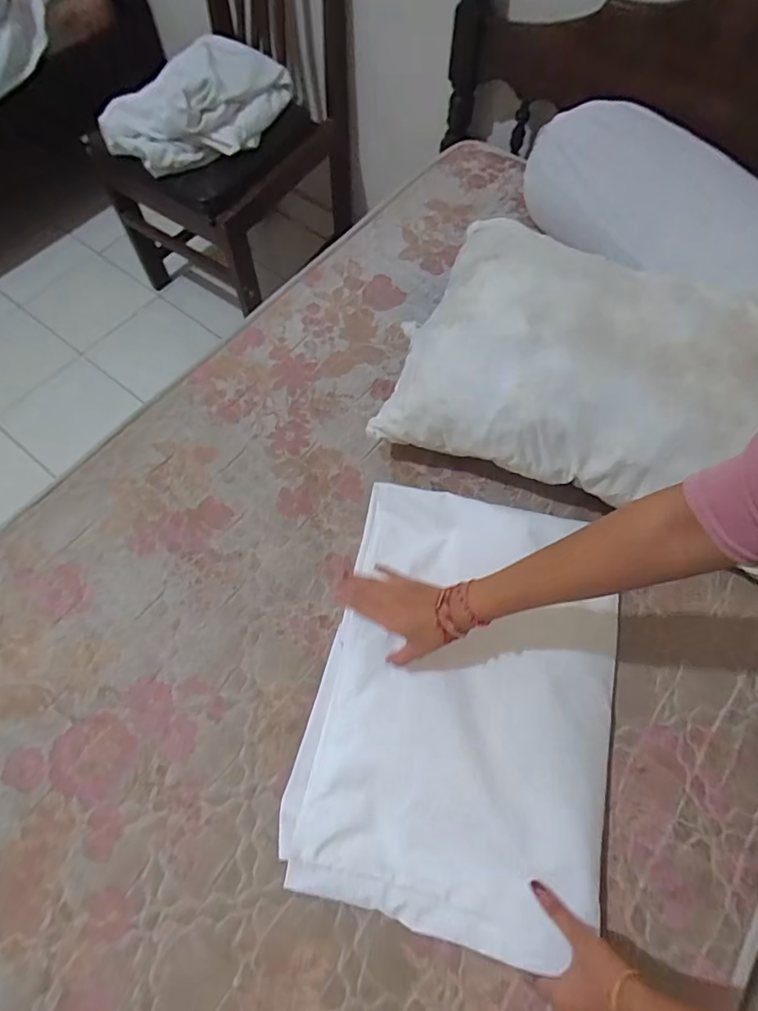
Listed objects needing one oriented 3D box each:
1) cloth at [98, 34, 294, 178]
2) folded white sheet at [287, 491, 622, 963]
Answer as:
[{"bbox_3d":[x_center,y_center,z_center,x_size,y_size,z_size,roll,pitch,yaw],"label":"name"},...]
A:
[{"bbox_3d":[-0.395,-0.917,1.133,0.271,0.110,0.409,28,68,12],"label":"cloth"},{"bbox_3d":[0.100,0.209,0.599,0.330,0.049,0.475,14,63,7],"label":"folded white sheet"}]

